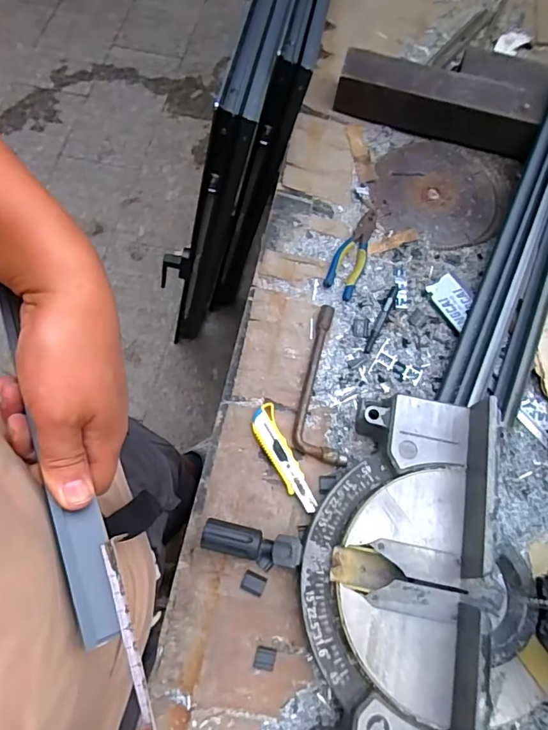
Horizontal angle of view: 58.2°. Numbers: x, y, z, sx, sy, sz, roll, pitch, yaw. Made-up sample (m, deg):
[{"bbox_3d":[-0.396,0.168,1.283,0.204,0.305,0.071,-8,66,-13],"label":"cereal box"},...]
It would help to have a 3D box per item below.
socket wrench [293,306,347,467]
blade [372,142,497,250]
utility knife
[{"bbox_3d":[0.063,0.028,0.765,0.074,0.021,0.258,-1,69,-3],"label":"socket wrench"},{"bbox_3d":[0.309,-0.334,0.949,0.231,0.009,0.240,3,69,-7],"label":"blade"},{"bbox_3d":[0.012,0.137,0.718,0.038,0.016,0.165,-24,71,-11],"label":"utility knife"}]

